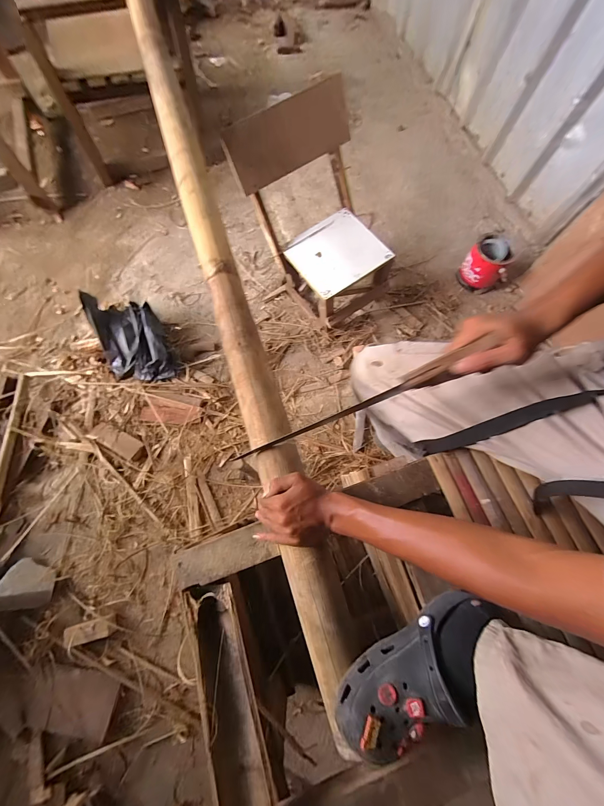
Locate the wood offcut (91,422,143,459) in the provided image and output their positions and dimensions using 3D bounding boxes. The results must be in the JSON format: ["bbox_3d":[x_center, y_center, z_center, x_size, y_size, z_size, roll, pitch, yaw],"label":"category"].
[{"bbox_3d":[-0.604,0.121,0.983,0.167,0.018,0.065,26,74,7],"label":"wood offcut"}]

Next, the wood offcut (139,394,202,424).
[{"bbox_3d":[-0.442,0.017,1.021,0.194,0.017,0.101,2,72,0],"label":"wood offcut"}]

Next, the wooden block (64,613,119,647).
[{"bbox_3d":[-0.564,0.609,0.808,0.121,0.033,0.047,-6,72,-16],"label":"wooden block"}]

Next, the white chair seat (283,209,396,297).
[{"bbox_3d":[0.120,-0.525,1.042,0.299,0.032,0.270,-32,76,-11],"label":"white chair seat"}]

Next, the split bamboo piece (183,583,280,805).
[{"bbox_3d":[-0.083,0.479,0.396,0.080,0.067,0.431,-17,74,-6],"label":"split bamboo piece"}]

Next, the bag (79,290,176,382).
[{"bbox_3d":[-0.605,-0.230,1.073,0.226,0.120,0.351,-23,74,-8],"label":"bag"}]

